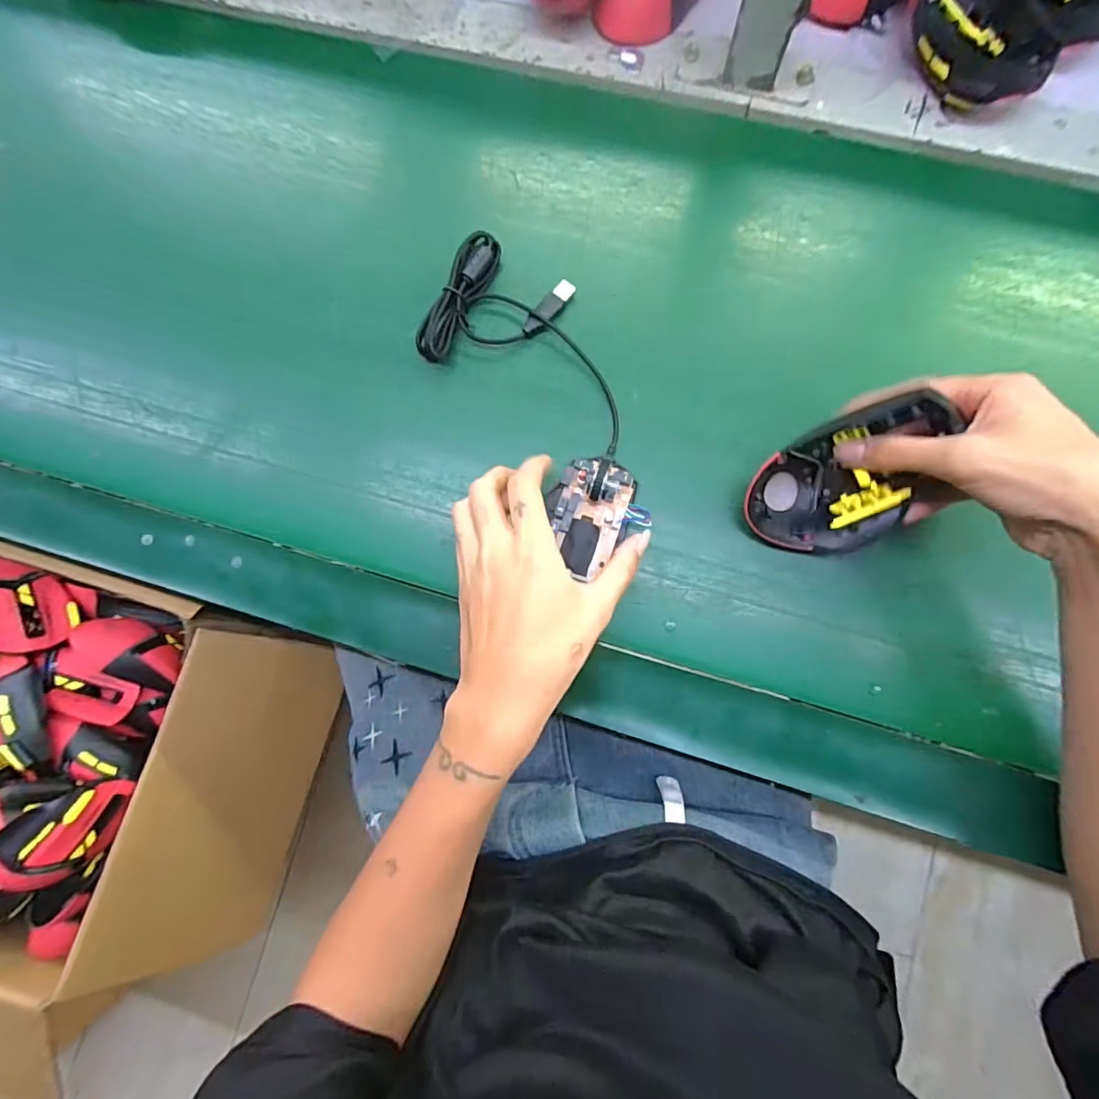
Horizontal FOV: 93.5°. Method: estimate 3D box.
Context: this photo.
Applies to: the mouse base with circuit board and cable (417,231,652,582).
[{"bbox_3d":[-0.009,-0.102,0.349,0.104,0.036,0.240,-26,83,0],"label":"mouse base with circuit board and cable"}]

